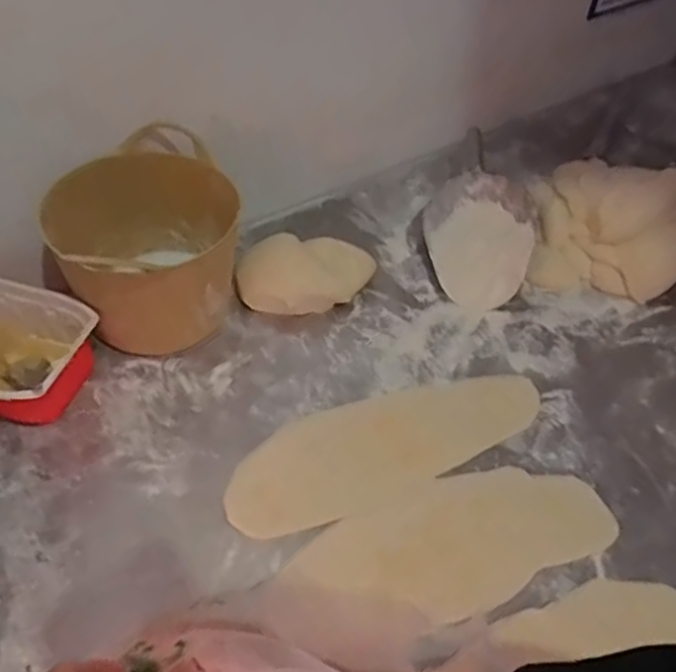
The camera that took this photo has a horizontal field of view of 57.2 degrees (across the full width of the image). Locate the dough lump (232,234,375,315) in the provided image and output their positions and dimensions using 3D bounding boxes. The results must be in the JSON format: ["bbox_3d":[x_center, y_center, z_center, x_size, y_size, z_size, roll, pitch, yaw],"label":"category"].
[{"bbox_3d":[-0.040,-0.080,0.784,0.166,0.072,0.082,-13,51,-15],"label":"dough lump"}]

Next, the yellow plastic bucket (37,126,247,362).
[{"bbox_3d":[-0.213,-0.099,0.722,0.195,0.171,0.230,-19,53,-19],"label":"yellow plastic bucket"}]

